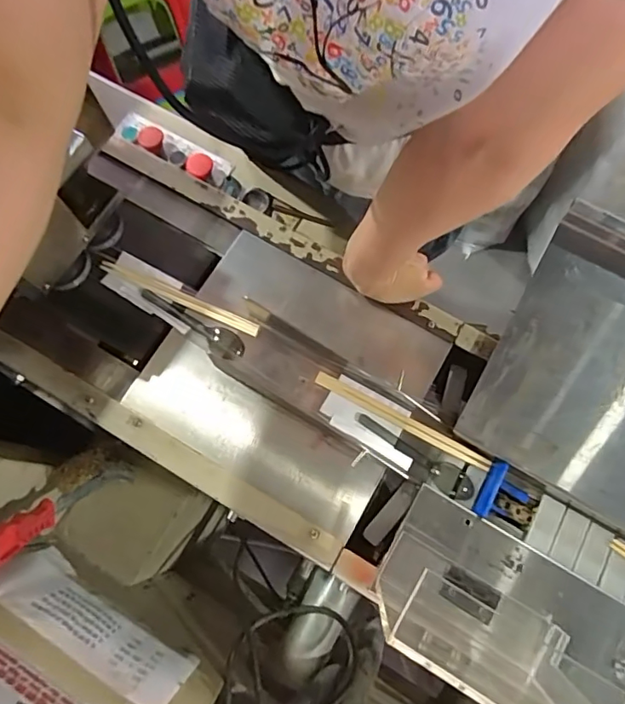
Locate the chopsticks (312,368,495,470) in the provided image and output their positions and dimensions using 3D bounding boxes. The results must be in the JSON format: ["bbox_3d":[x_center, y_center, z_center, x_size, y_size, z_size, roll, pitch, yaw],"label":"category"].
[{"bbox_3d":[0.090,0.069,0.528,0.190,0.007,0.014,27,74,8],"label":"chopsticks"}]

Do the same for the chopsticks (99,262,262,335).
[{"bbox_3d":[-0.147,-0.061,0.568,0.191,0.005,0.015,24,73,8],"label":"chopsticks"}]

